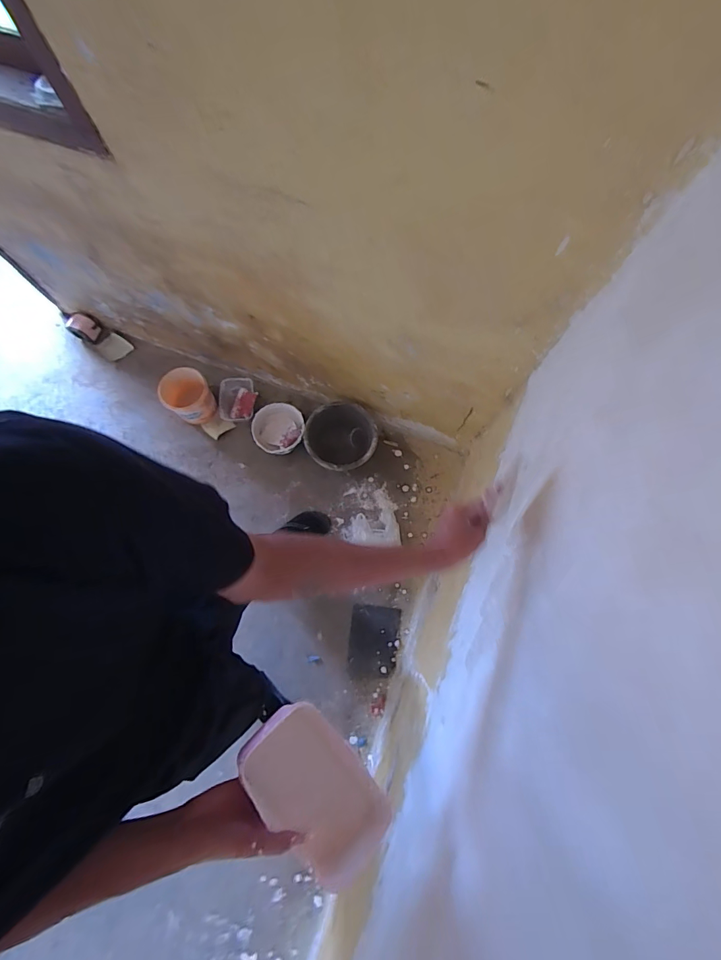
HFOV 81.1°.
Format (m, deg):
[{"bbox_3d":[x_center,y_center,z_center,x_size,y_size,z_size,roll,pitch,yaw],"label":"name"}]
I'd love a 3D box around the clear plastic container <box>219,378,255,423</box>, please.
[{"bbox_3d":[-0.470,-0.307,1.600,0.139,0.044,0.175,-7,74,-3],"label":"clear plastic container"}]

